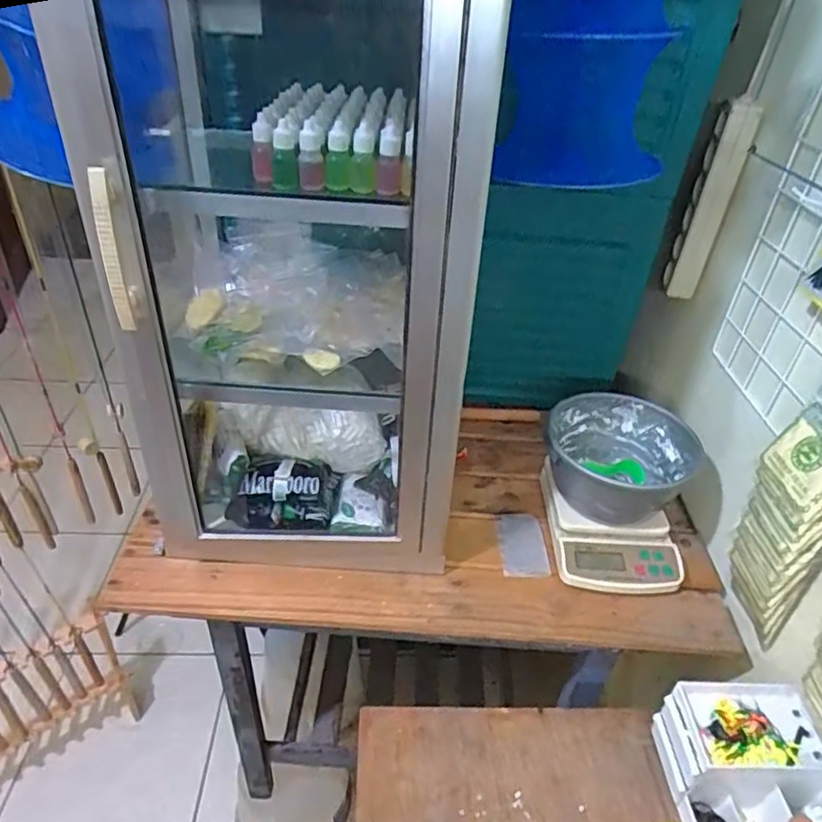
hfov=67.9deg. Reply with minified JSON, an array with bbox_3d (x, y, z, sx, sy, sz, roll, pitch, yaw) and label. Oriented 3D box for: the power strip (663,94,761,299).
[{"bbox_3d":[0.407,-0.282,0.839,0.047,0.258,0.032,18,39,17],"label":"power strip"}]

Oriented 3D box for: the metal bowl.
[{"bbox_3d":[0.288,0.068,0.855,0.180,0.103,0.180,3,37,-2],"label":"metal bowl"}]

